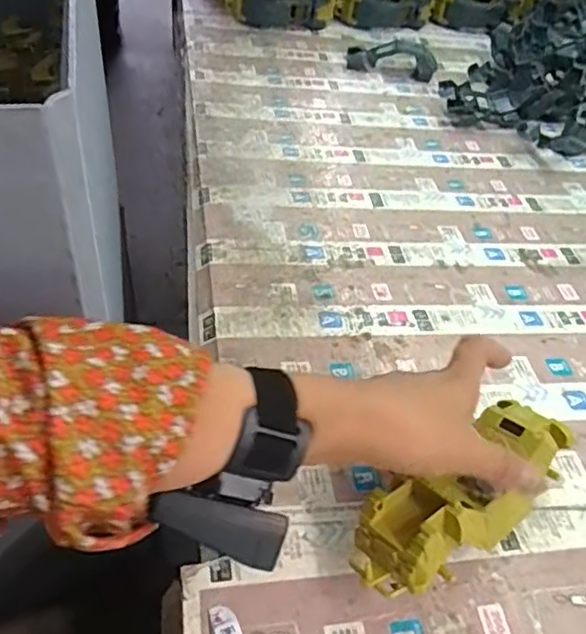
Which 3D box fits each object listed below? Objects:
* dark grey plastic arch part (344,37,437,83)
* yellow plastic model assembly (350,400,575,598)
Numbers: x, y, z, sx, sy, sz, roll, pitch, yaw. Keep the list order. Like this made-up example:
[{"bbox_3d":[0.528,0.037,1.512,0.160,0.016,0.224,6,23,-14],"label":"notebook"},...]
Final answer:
[{"bbox_3d":[0.147,-0.386,0.924,0.132,0.034,0.075,12,44,5],"label":"dark grey plastic arch part"},{"bbox_3d":[0.112,0.112,0.391,0.166,0.058,0.062,-27,53,-27],"label":"yellow plastic model assembly"}]

